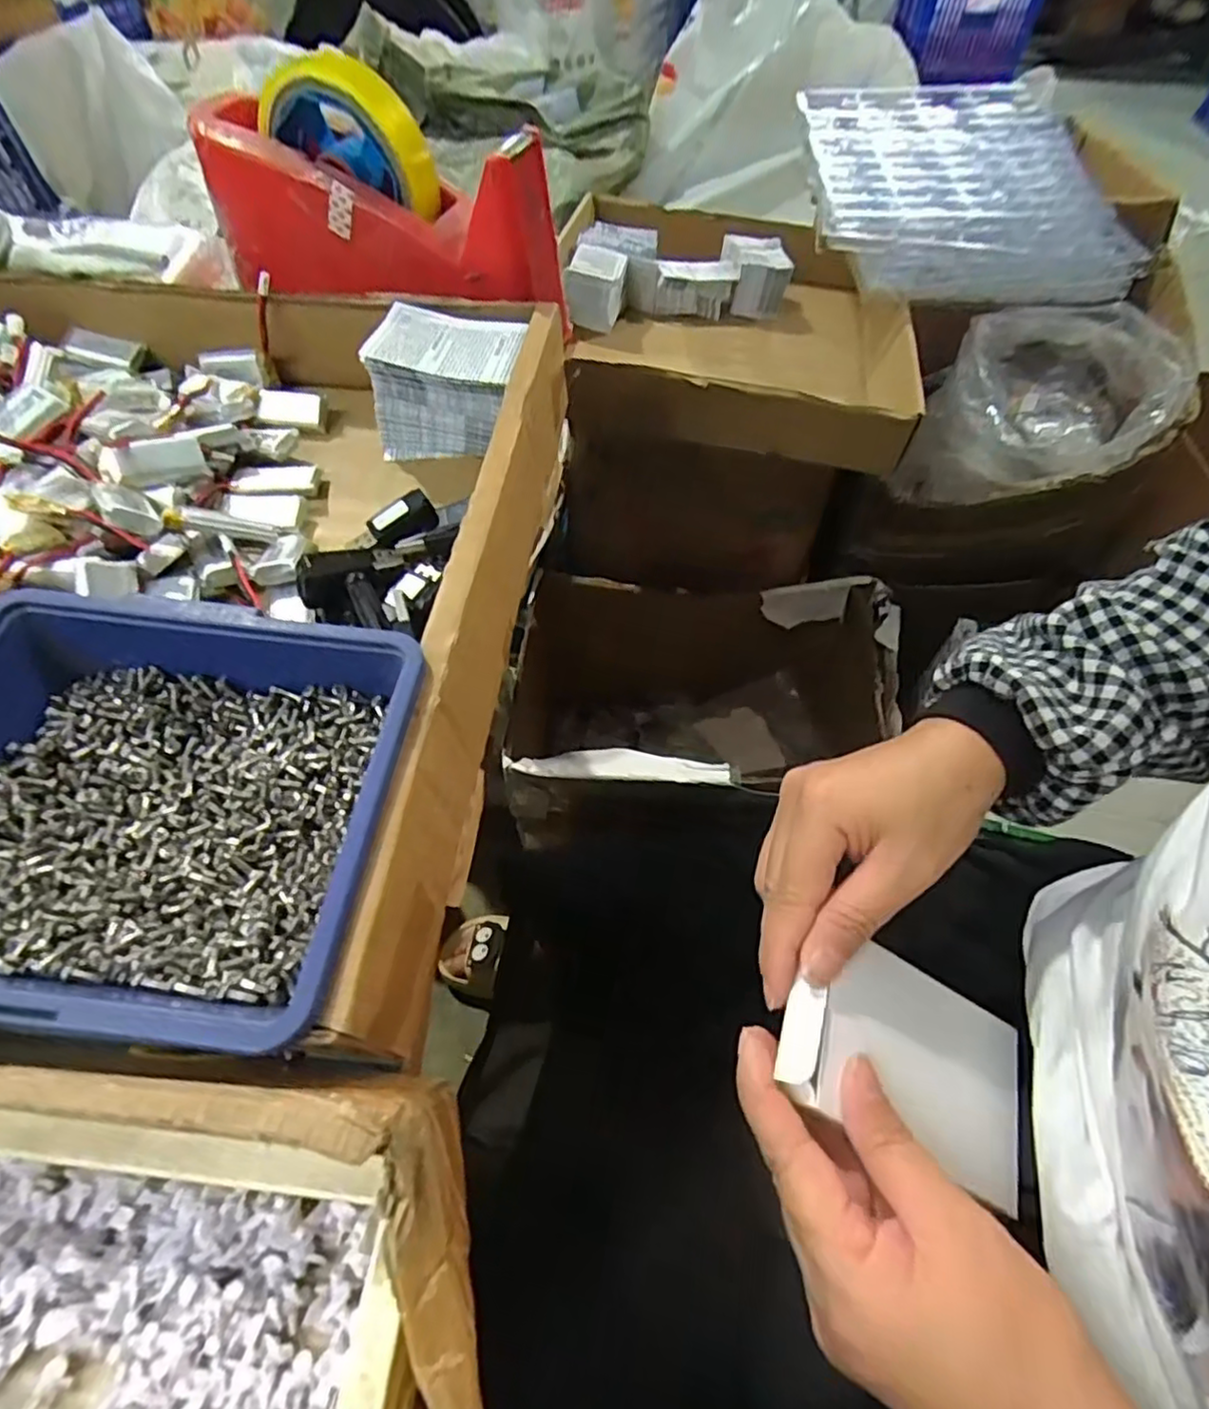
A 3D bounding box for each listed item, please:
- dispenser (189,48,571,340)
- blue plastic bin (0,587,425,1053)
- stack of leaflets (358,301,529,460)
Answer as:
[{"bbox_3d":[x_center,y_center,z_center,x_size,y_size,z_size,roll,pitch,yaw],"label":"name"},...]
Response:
[{"bbox_3d":[-0.120,-0.262,0.345,0.200,0.097,0.067,17,58,11],"label":"dispenser"},{"bbox_3d":[-0.132,0.028,0.197,0.138,0.042,0.123,4,57,3],"label":"blue plastic bin"},{"bbox_3d":[-0.078,-0.166,0.346,0.071,0.050,0.054,5,57,3],"label":"stack of leaflets"}]

